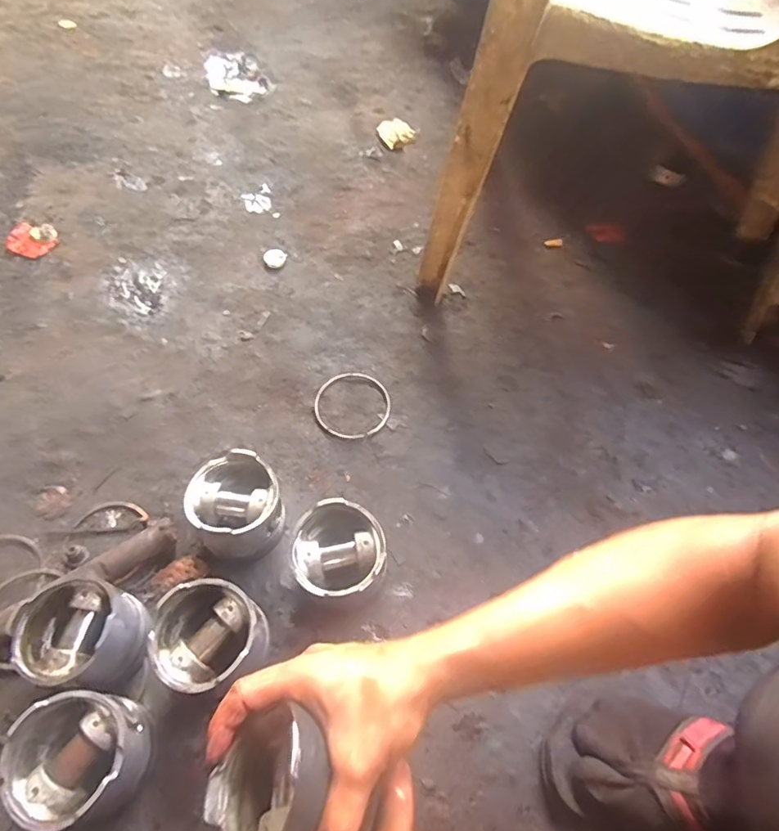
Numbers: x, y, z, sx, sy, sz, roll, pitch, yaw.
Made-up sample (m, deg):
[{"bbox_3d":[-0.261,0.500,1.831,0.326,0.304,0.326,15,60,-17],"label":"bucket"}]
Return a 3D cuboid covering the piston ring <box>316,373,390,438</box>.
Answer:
[{"bbox_3d":[-0.048,-0.015,0.699,0.100,0.004,0.099,2,60,-3],"label":"piston ring"}]

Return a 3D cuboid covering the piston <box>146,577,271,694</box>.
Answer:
[{"bbox_3d":[-0.169,0.213,0.509,0.099,0.085,0.090,2,60,-3],"label":"piston"}]

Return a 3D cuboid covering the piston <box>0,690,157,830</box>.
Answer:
[{"bbox_3d":[-0.264,0.294,0.459,0.104,0.080,0.096,-6,61,-8],"label":"piston"}]

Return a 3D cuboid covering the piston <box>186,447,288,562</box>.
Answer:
[{"bbox_3d":[-0.166,0.099,0.579,0.091,0.077,0.097,2,60,-3],"label":"piston"}]

